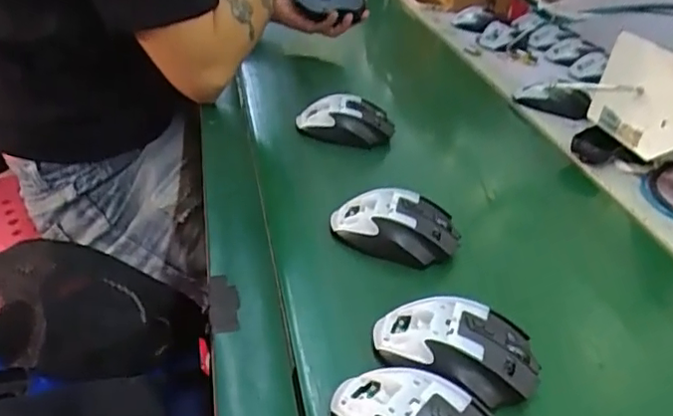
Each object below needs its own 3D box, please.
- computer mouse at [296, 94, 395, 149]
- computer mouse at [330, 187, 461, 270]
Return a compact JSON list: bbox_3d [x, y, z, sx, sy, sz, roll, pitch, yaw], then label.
[{"bbox_3d":[0.012,-0.105,0.715,0.113,0.041,0.068,8,34,0],"label":"computer mouse"},{"bbox_3d":[0.054,0.016,0.540,0.116,0.042,0.068,10,33,5],"label":"computer mouse"}]

